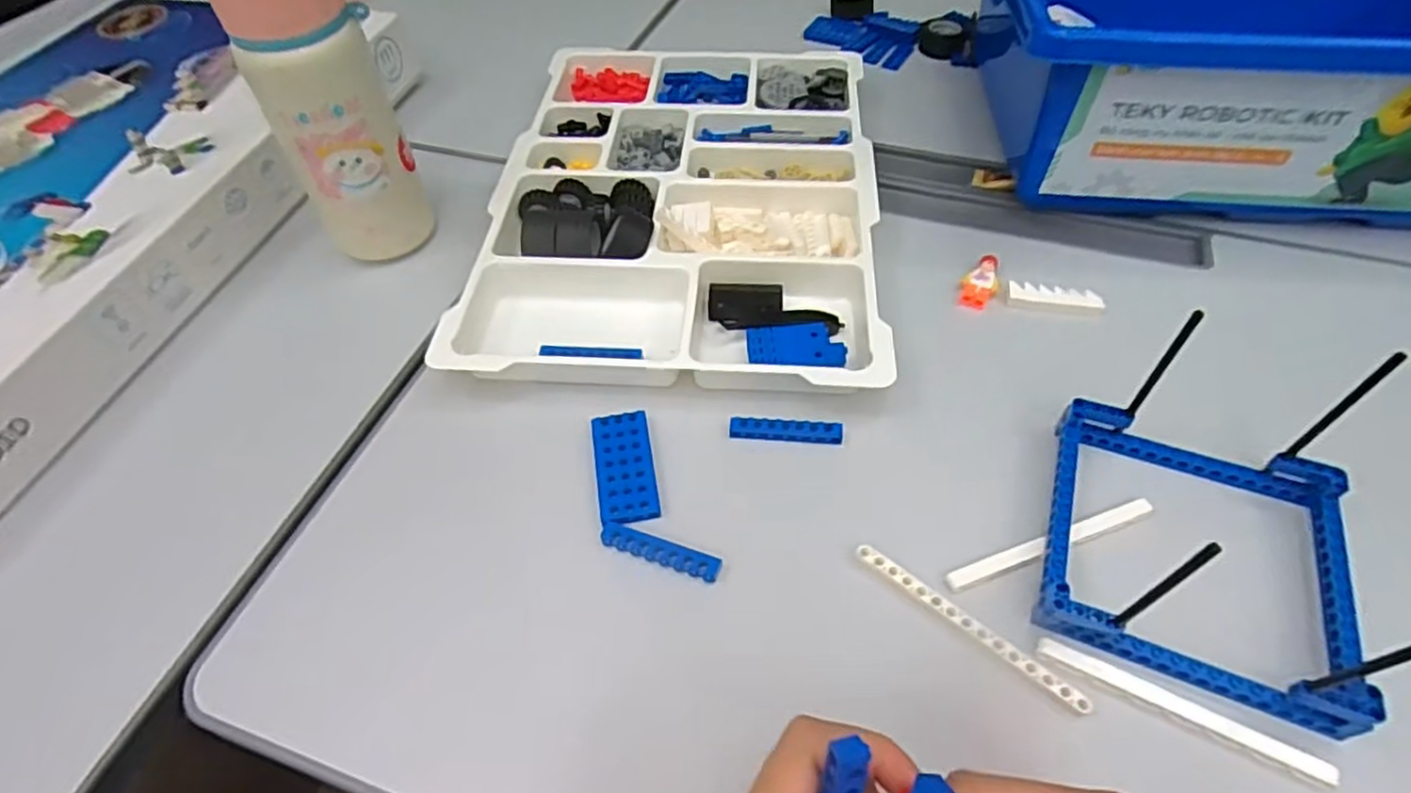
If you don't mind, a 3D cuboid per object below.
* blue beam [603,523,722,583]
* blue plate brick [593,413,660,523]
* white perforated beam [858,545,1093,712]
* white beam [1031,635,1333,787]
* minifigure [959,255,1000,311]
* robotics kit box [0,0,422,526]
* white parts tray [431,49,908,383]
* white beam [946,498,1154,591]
[{"bbox_3d":[-0.023,0.078,0.366,0.063,0.007,0.012,16,53,15],"label":"blue beam"},{"bbox_3d":[-0.044,0.037,0.395,0.030,0.004,0.069,-9,51,-5],"label":"blue plate brick"},{"bbox_3d":[0.123,0.106,0.339,0.116,0.007,0.009,33,59,26],"label":"white perforated beam"},{"bbox_3d":[0.206,0.134,0.315,0.115,0.010,0.011,22,55,19],"label":"white beam"},{"bbox_3d":[0.181,-0.075,0.475,0.023,0.014,0.038,13,53,13],"label":"minifigure"},{"bbox_3d":[-0.471,-0.133,0.502,0.310,0.054,0.532,10,52,10],"label":"robotics kit box"},{"bbox_3d":[-0.013,-0.153,0.518,0.258,0.031,0.359,3,51,5],"label":"white parts tray"},{"bbox_3d":[0.174,0.073,0.363,0.117,0.009,0.009,-17,52,-12],"label":"white beam"}]

